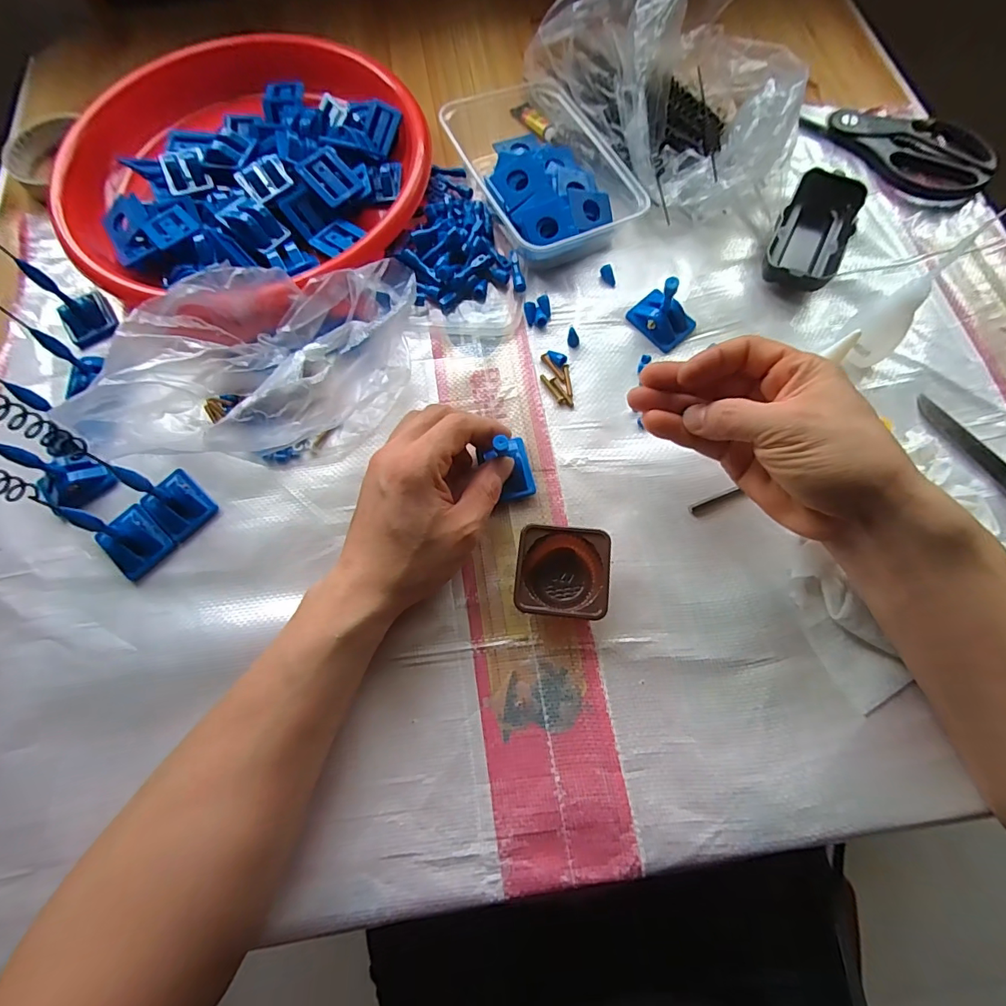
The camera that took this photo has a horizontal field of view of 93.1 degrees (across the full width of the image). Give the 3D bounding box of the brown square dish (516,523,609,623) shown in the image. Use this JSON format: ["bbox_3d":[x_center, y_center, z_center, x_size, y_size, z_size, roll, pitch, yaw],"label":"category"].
[{"bbox_3d":[0.036,0.044,0.292,0.054,0.029,0.053,5,71,3],"label":"brown square dish"}]

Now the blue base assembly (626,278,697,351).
[{"bbox_3d":[0.120,-0.146,0.349,0.034,0.043,0.045,-43,75,-12],"label":"blue base assembly"}]

